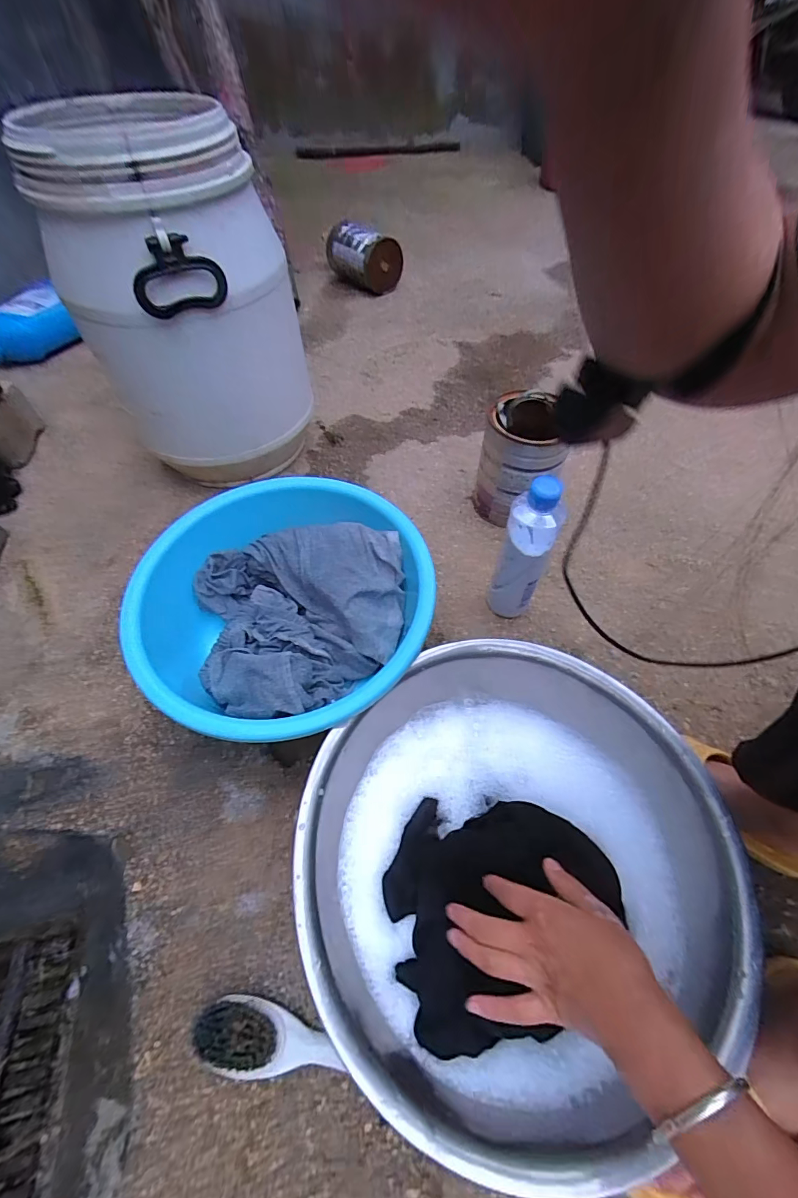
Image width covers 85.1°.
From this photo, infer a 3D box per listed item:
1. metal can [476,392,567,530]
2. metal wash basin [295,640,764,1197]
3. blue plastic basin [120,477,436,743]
[{"bbox_3d":[0.176,-0.206,0.669,0.100,0.168,0.112,1,52,1],"label":"metal can"},{"bbox_3d":[0.100,0.235,0.416,0.366,0.108,0.350,0,57,0],"label":"metal wash basin"},{"bbox_3d":[-0.139,0.014,0.552,0.332,0.128,0.335,0,57,0],"label":"blue plastic basin"}]

